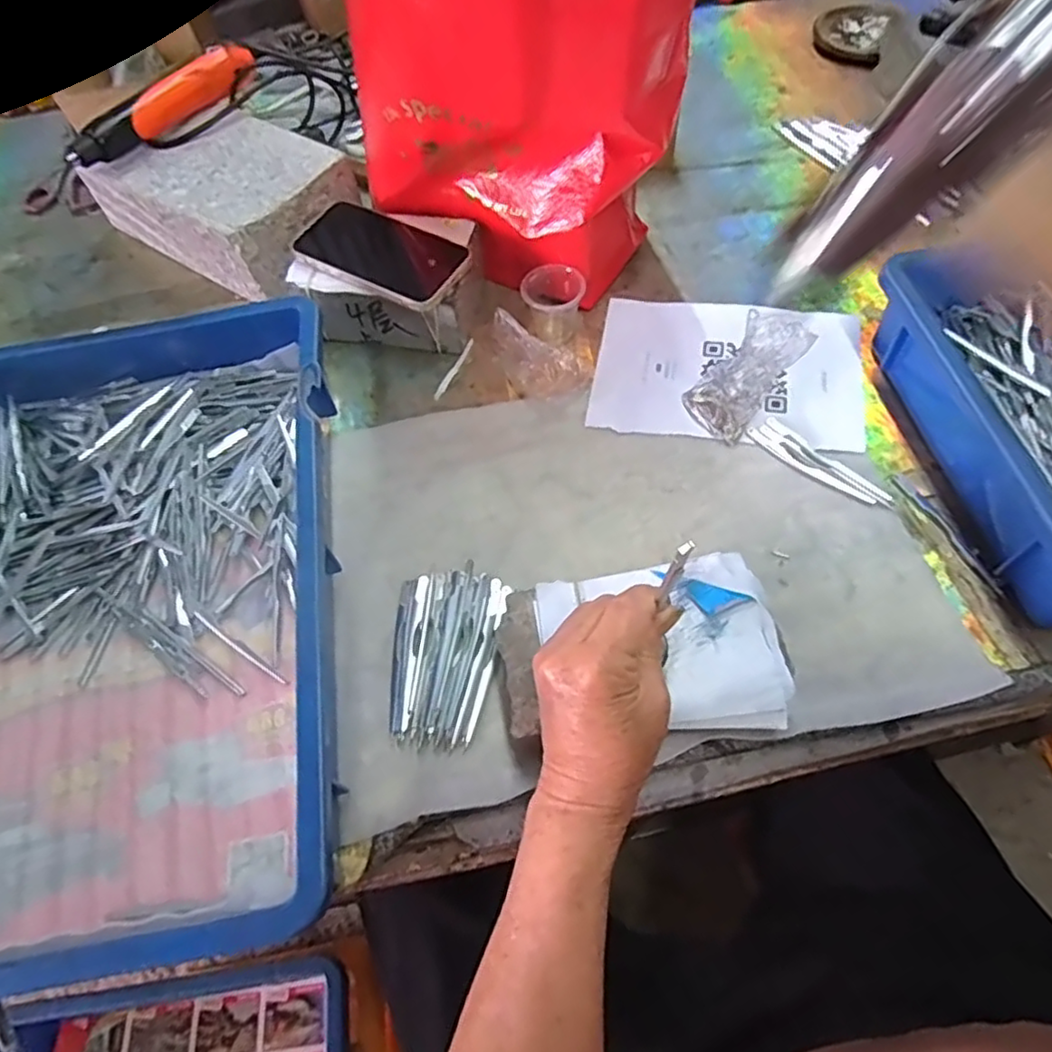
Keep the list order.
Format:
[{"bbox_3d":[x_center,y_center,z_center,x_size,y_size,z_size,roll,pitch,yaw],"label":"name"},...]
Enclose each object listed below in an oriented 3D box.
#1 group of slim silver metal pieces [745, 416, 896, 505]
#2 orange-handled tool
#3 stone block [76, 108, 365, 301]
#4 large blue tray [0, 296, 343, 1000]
[{"bbox_3d":[0.218,-0.047,0.481,0.026,0.004,0.104,-39,64,-18],"label":"group of slim silver metal pieces"},{"bbox_3d":[-0.346,-0.397,0.602,0.040,0.033,0.202,31,66,20],"label":"orange-handled tool"},{"bbox_3d":[-0.290,-0.323,0.630,0.247,0.080,0.144,30,66,20],"label":"stone block"},{"bbox_3d":[-0.267,0.042,0.421,0.279,0.079,0.428,-10,59,-2],"label":"large blue tray"}]

